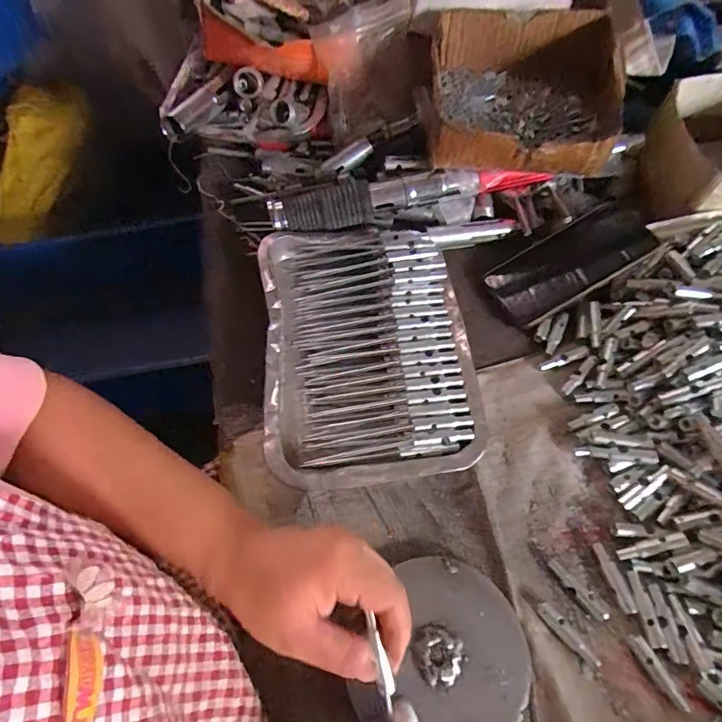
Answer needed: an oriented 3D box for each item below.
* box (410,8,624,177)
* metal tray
[{"bbox_3d":[0.155,-0.263,0.477,0.181,0.070,0.168,3,62,1],"label":"box"},{"bbox_3d":[0.006,-0.014,0.440,0.183,0.040,0.254,-5,62,-3],"label":"metal tray"}]

